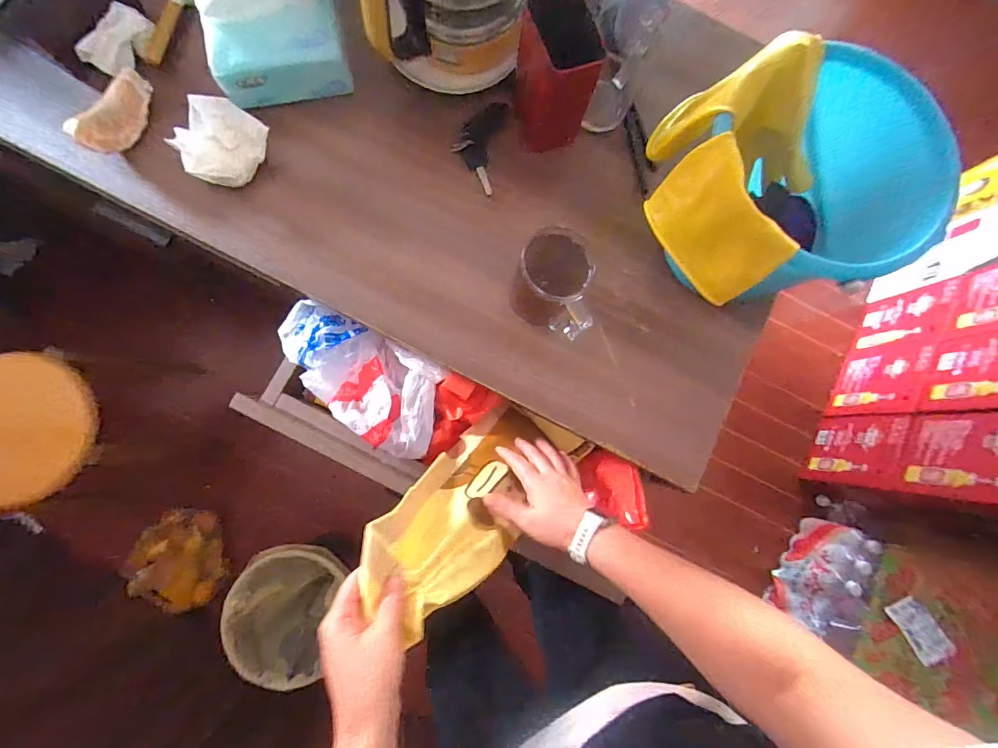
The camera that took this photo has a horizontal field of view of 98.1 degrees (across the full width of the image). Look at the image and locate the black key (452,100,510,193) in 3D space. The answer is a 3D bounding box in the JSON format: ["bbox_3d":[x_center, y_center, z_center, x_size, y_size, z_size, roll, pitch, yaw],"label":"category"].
[{"bbox_3d":[-0.026,-0.279,0.527,0.053,0.016,0.108,12,82,-3],"label":"black key"}]

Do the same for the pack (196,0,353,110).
[{"bbox_3d":[-0.249,-0.365,0.478,0.149,0.088,0.096,-18,85,-7],"label":"pack"}]

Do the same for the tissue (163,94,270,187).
[{"bbox_3d":[-0.307,-0.255,0.479,0.097,0.064,0.060,-40,87,-8],"label":"tissue"}]

